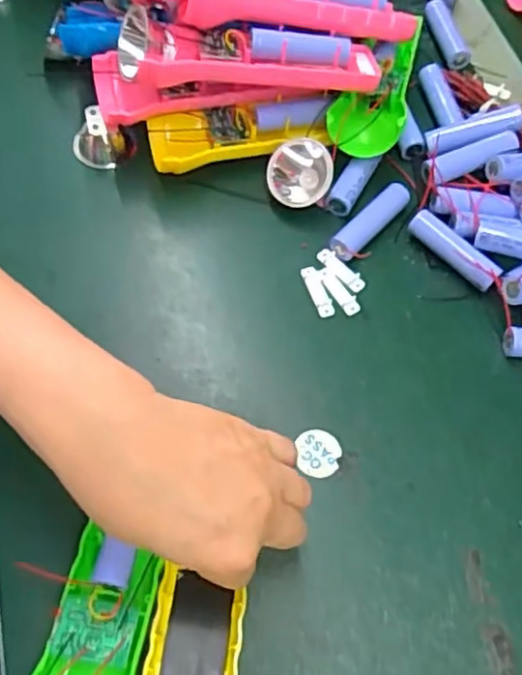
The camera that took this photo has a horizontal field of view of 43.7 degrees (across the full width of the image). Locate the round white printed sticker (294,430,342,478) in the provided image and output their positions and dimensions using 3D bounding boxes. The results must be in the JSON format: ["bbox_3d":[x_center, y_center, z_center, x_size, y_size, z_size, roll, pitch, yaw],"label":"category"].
[{"bbox_3d":[0.034,0.066,0.370,0.023,0.004,0.027,-12,69,-4],"label":"round white printed sticker"}]

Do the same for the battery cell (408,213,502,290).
[{"bbox_3d":[0.124,-0.055,0.421,0.018,0.021,0.065,-38,71,-20],"label":"battery cell"}]

